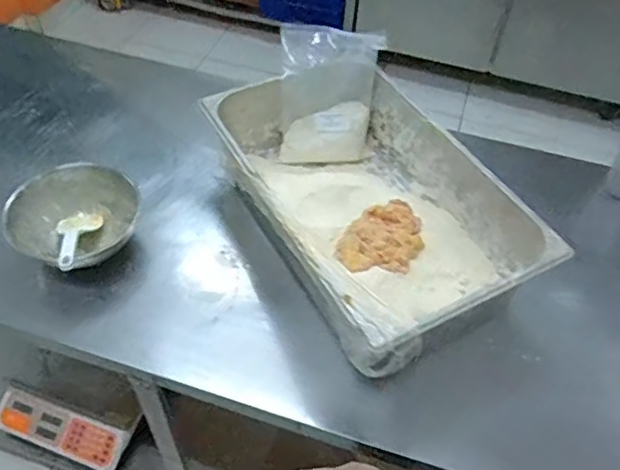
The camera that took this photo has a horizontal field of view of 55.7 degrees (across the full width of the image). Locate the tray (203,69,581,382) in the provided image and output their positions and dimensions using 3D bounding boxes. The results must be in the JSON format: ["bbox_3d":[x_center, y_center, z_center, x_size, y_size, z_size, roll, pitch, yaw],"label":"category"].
[{"bbox_3d":[0.080,-0.047,0.940,0.330,0.166,0.532,-22,55,-21],"label":"tray"}]

